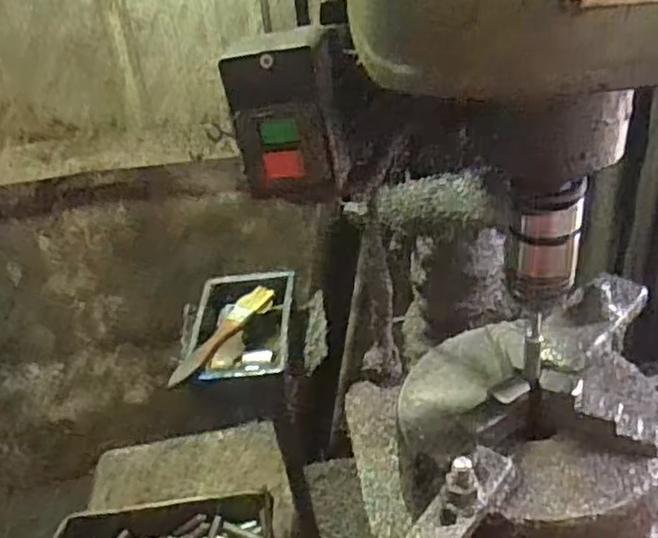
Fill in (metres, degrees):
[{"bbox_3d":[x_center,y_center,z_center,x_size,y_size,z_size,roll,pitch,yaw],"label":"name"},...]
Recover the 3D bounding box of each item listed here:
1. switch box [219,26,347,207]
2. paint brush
[{"bbox_3d":[-0.022,-0.091,0.398,0.068,0.089,0.049,-4,36,3],"label":"switch box"},{"bbox_3d":[-0.104,0.061,0.660,0.027,0.010,0.149,14,40,25],"label":"paint brush"}]

